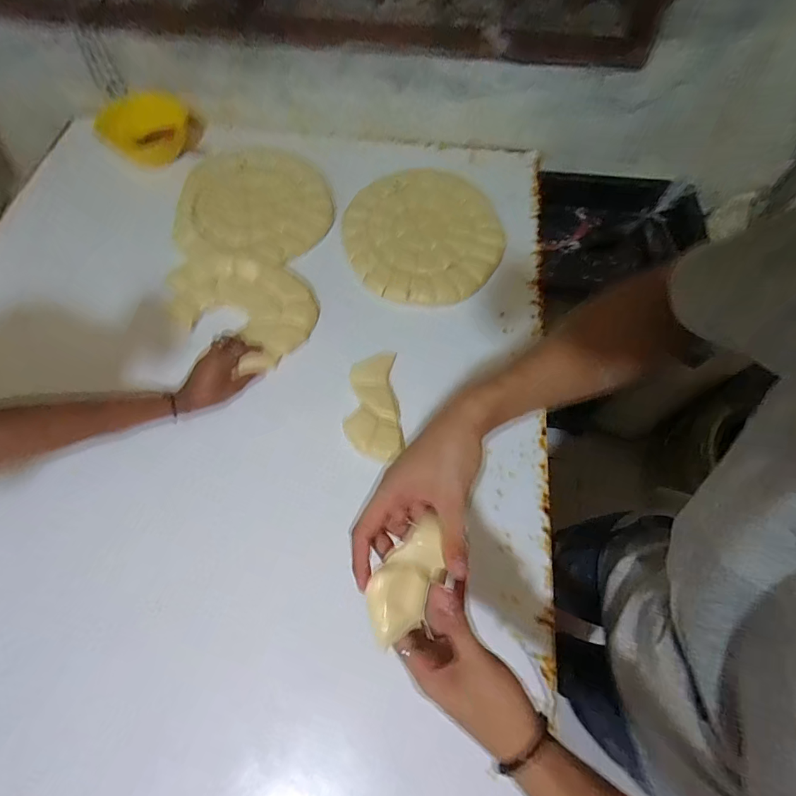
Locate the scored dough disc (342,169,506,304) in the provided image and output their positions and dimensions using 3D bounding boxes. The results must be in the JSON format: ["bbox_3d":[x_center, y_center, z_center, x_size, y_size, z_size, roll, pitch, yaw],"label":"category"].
[{"bbox_3d":[0.040,-0.281,0.733,0.269,0.030,0.256,0,65,0],"label":"scored dough disc"}]

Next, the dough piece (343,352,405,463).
[{"bbox_3d":[-0.038,0.006,0.623,0.077,0.021,0.166,-6,65,-2],"label":"dough piece"}]

